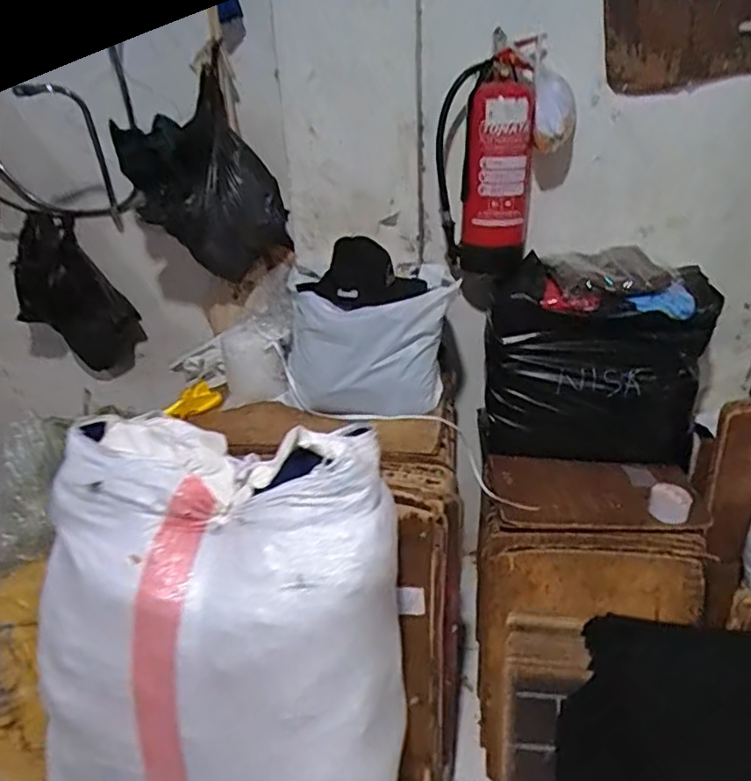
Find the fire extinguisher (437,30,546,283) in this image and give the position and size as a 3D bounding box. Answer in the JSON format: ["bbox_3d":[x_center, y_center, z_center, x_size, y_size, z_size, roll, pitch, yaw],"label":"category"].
[{"bbox_3d":[0.262,-0.537,1.488,0.218,0.524,0.138,4,26,14],"label":"fire extinguisher"}]

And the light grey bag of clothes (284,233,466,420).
[{"bbox_3d":[-0.022,-0.141,1.378,0.333,0.337,0.209,-6,25,-8],"label":"light grey bag of clothes"}]

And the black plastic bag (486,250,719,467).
[{"bbox_3d":[0.535,-0.074,1.541,0.495,0.482,0.195,2,25,9],"label":"black plastic bag"}]

